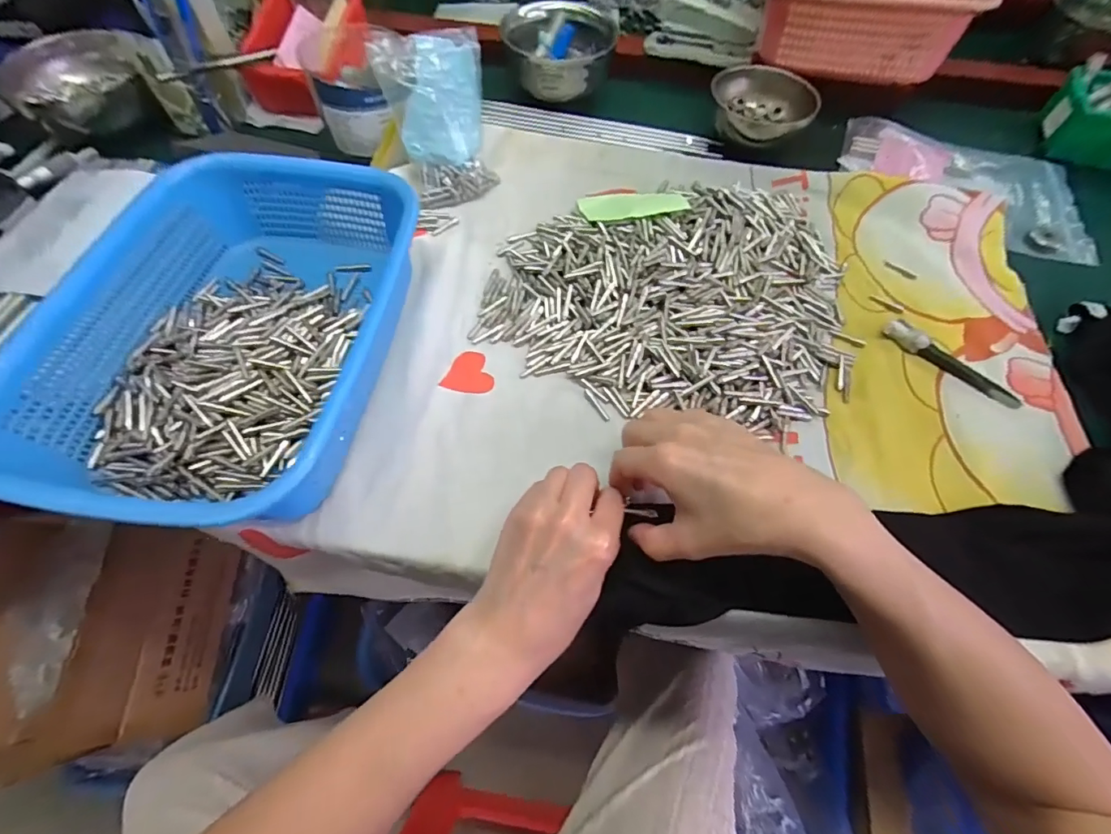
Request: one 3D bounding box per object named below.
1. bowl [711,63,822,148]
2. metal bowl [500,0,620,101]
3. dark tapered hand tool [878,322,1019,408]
[{"bbox_3d":[0.222,-0.332,0.504,0.099,0.062,0.093,1,61,-1],"label":"bowl"},{"bbox_3d":[0.003,-0.422,0.542,0.123,0.061,0.118,-5,61,-4],"label":"metal bowl"},{"bbox_3d":[0.315,-0.044,0.377,0.105,0.015,0.016,37,66,17],"label":"dark tapered hand tool"}]

